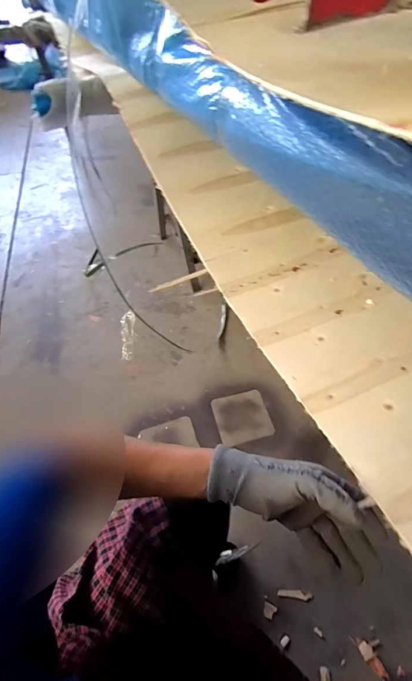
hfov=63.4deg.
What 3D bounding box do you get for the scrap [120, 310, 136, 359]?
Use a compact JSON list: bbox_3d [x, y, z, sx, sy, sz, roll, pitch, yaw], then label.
[{"bbox_3d":[-0.187,-0.014,0.796,0.033,0.018,0.120,-3,71,2],"label":"scrap"}]

